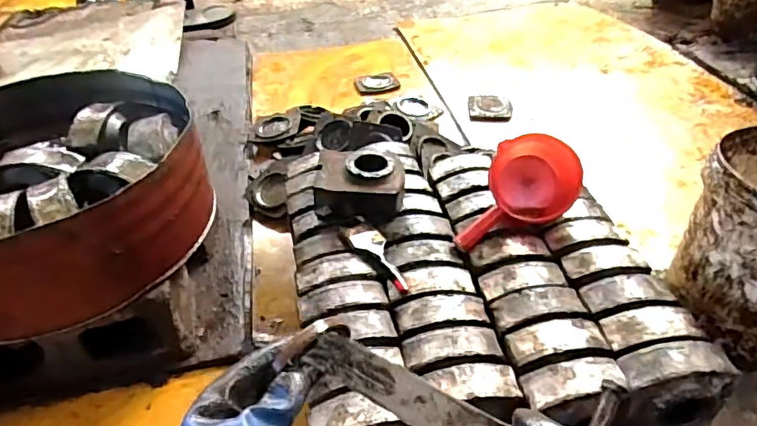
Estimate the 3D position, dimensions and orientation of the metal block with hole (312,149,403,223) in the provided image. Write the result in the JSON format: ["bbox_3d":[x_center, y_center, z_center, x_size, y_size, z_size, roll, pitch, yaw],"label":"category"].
[{"bbox_3d":[-0.036,-0.051,1.072,0.174,0.105,0.127,1,39,5],"label":"metal block with hole"}]

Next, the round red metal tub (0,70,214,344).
[{"bbox_3d":[-0.588,-0.036,0.943,0.525,0.207,0.458,-18,41,-18],"label":"round red metal tub"}]

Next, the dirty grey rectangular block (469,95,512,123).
[{"bbox_3d":[0.352,-0.332,1.657,0.140,0.041,0.094,8,40,13],"label":"dirty grey rectangular block"}]

